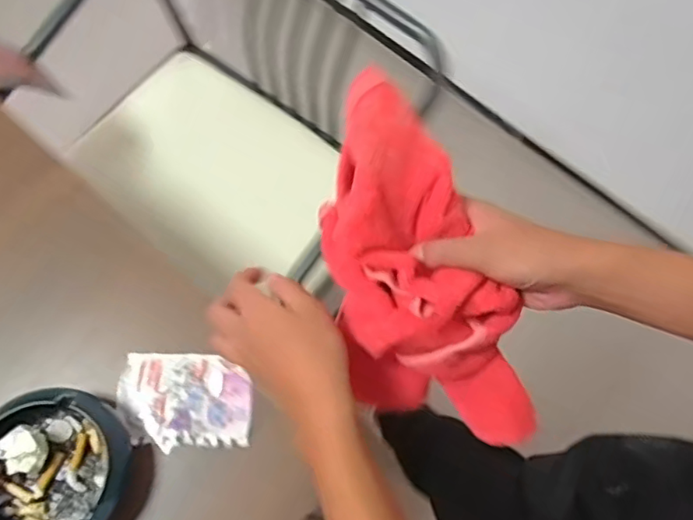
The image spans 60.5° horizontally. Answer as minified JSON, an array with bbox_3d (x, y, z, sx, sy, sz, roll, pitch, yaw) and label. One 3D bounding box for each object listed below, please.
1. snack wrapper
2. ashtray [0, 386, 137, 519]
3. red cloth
[{"bbox_3d":[-0.152,0.132,0.560,0.121,0.013,0.085,0,70,-3],"label":"snack wrapper"},{"bbox_3d":[-0.252,0.181,0.509,0.126,0.050,0.131,1,70,-2],"label":"ashtray"},{"bbox_3d":[0.049,0.020,0.433,0.118,0.050,0.296,-22,100,-10],"label":"red cloth"}]

